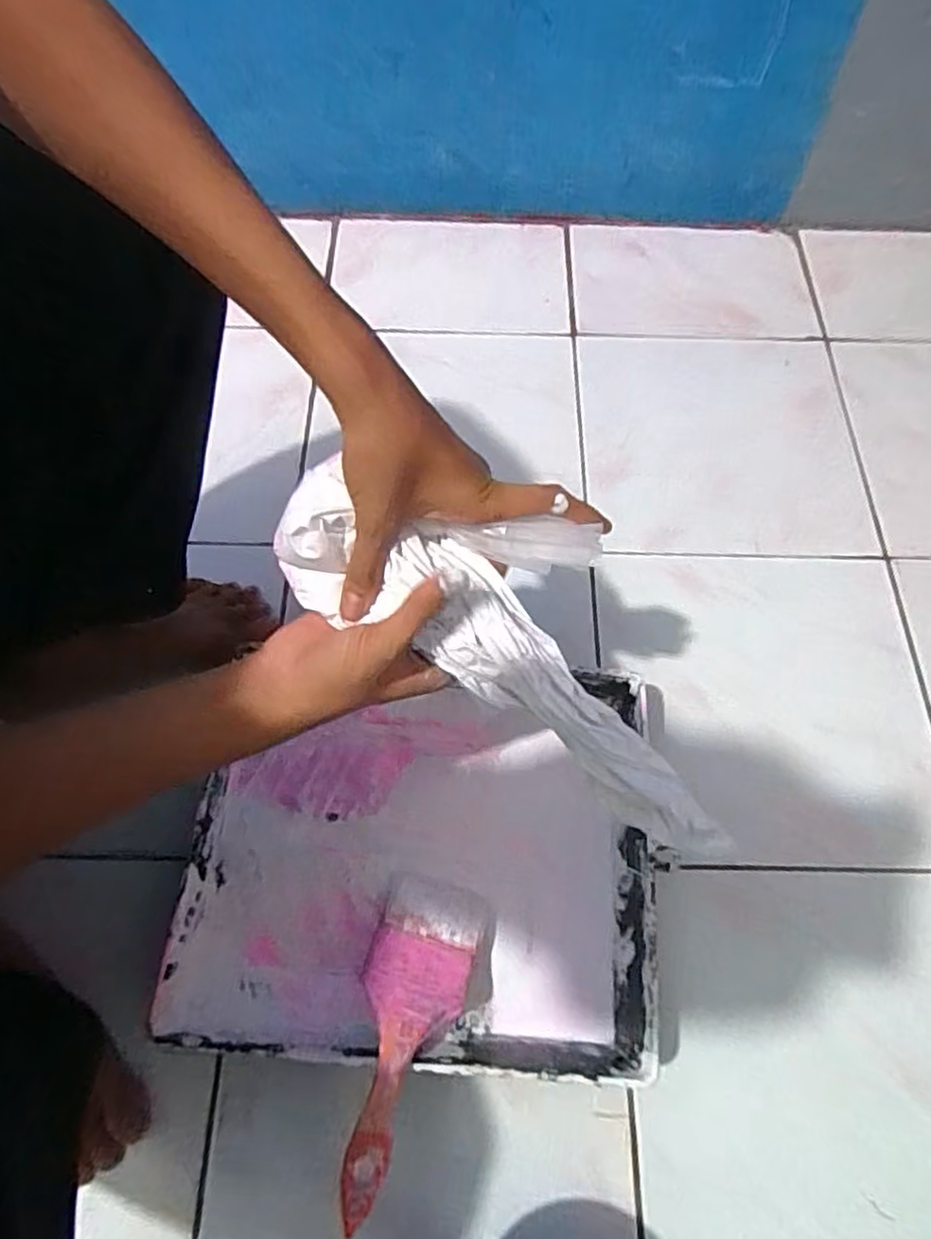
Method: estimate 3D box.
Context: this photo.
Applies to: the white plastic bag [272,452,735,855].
[{"bbox_3d":[0.030,0.002,0.382,0.283,0.063,0.116,38,70,5],"label":"white plastic bag"}]

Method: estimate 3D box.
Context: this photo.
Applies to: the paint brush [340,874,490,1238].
[{"bbox_3d":[-0.041,0.271,0.465,0.073,0.022,0.206,13,40,6],"label":"paint brush"}]

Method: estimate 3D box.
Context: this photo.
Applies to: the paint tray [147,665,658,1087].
[{"bbox_3d":[-0.031,0.176,0.550,0.339,0.076,0.294,4,65,2],"label":"paint tray"}]

